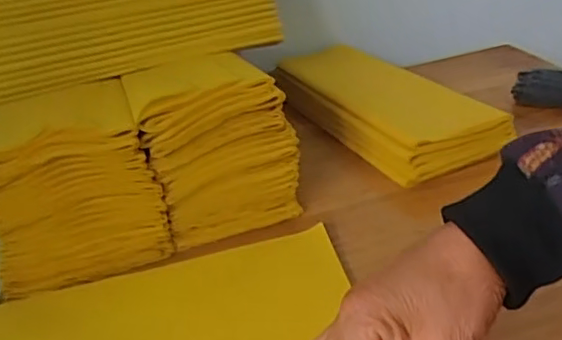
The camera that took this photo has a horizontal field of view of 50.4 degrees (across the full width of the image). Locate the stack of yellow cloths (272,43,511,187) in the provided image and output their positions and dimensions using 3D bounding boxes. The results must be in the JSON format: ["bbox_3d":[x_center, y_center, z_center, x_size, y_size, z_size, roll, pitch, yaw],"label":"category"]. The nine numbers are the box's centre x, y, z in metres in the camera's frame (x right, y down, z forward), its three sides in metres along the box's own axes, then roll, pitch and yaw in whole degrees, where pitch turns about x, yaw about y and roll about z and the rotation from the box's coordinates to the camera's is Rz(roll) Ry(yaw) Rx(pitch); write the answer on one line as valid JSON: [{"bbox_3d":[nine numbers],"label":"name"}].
[{"bbox_3d":[0.111,-0.083,0.693,0.134,0.058,0.309,-20,30,-19],"label":"stack of yellow cloths"}]

